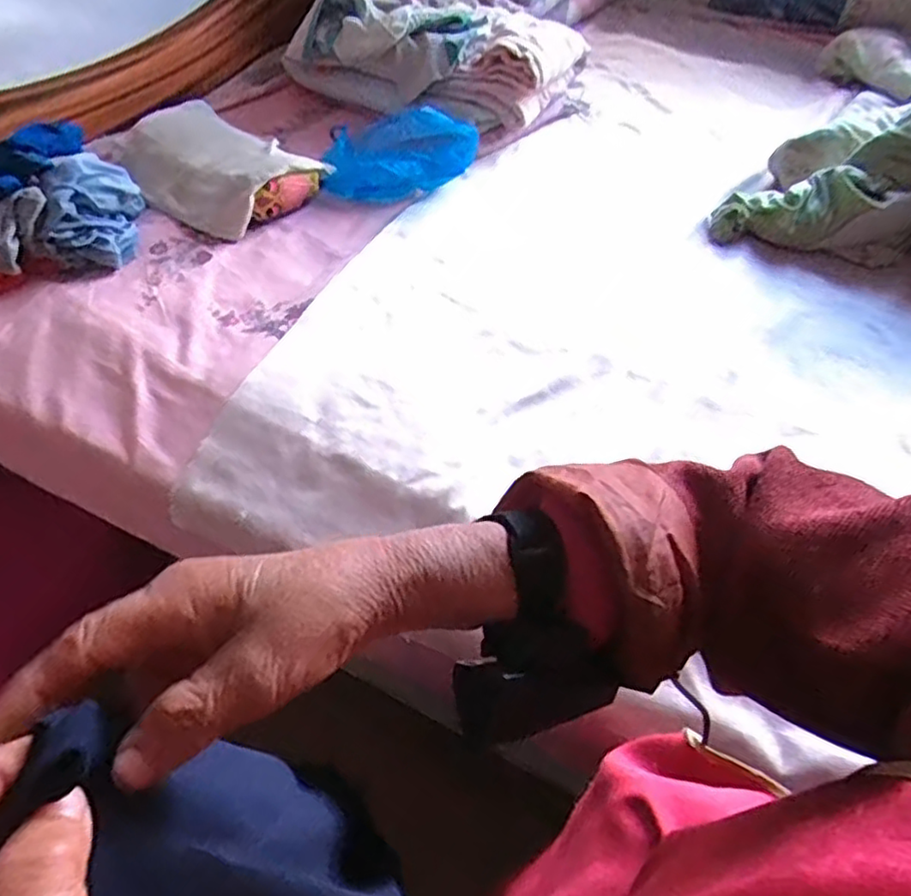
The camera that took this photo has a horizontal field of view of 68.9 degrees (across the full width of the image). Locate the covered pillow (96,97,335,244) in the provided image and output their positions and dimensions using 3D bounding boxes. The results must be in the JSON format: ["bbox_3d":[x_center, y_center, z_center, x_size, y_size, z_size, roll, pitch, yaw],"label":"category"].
[{"bbox_3d":[-0.409,-0.490,1.117,0.359,0.072,0.256,35,57,23],"label":"covered pillow"}]

